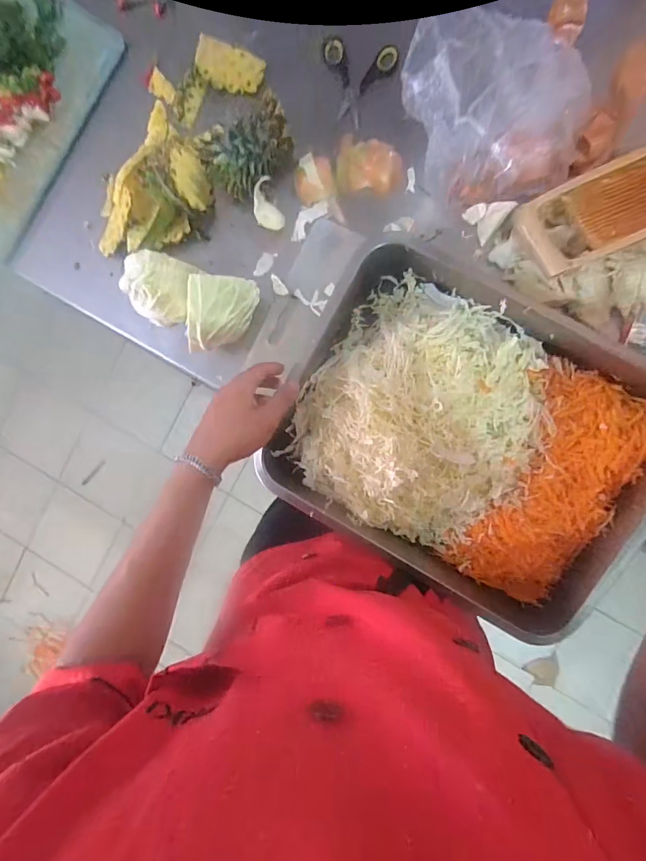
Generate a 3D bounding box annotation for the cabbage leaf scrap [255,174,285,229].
[{"bbox_3d":[-0.076,-0.299,0.558,0.035,0.007,0.063,-23,116,-1],"label":"cabbage leaf scrap"}]

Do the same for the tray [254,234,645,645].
[{"bbox_3d":[0.171,-0.003,0.509,0.436,0.076,0.372,29,97,5],"label":"tray"}]

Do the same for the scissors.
[{"bbox_3d":[0.043,-0.455,0.550,0.095,0.013,0.097,12,95,6],"label":"scissors"}]

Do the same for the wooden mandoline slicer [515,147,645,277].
[{"bbox_3d":[0.392,-0.284,0.485,0.315,0.026,0.109,-23,72,7],"label":"wooden mandoline slicer"}]

